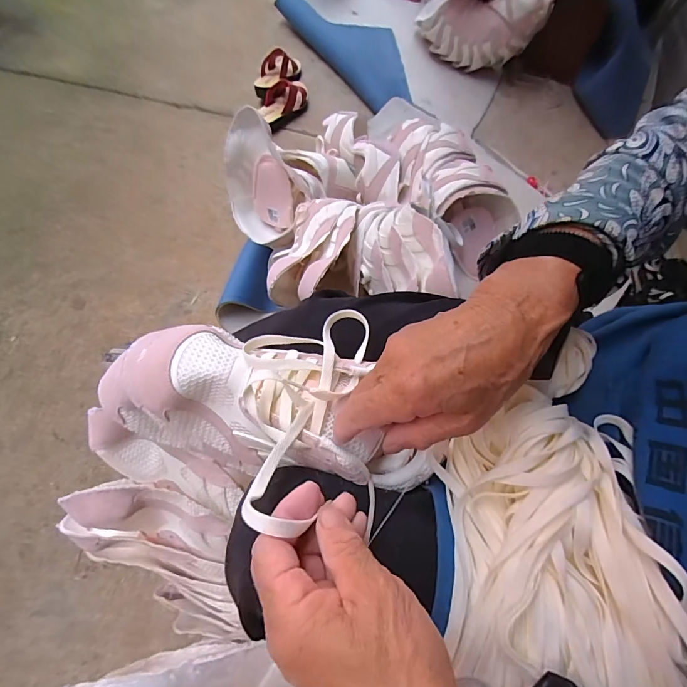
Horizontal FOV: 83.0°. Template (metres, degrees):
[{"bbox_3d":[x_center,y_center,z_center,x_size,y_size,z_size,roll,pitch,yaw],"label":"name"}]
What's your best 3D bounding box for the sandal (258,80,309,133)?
[{"bbox_3d":[-0.185,-0.699,1.128,0.106,0.061,0.222,26,62,9],"label":"sandal"}]

